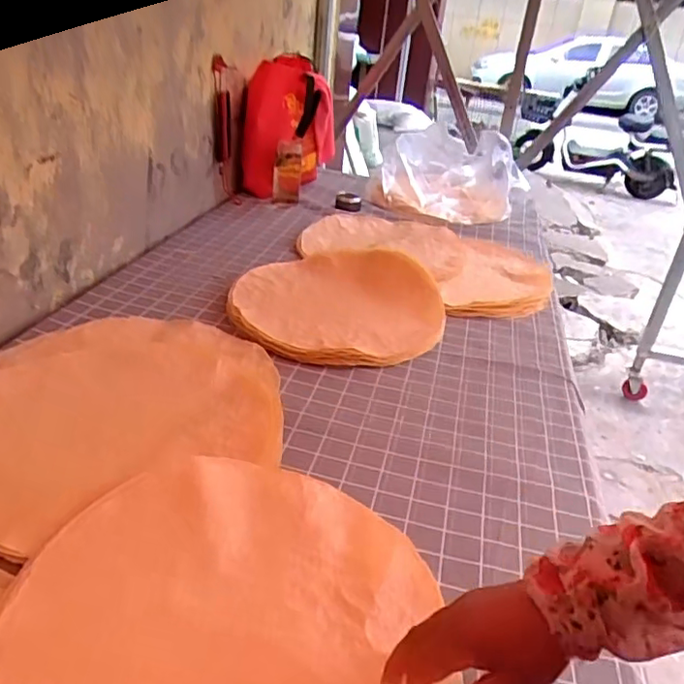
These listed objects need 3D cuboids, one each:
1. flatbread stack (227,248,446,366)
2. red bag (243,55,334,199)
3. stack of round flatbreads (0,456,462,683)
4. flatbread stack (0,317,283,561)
[{"bbox_3d":[-0.011,-0.079,1.007,0.356,0.072,0.360,15,31,15],"label":"flatbread stack"},{"bbox_3d":[-0.139,-0.591,1.629,0.181,0.303,0.365,12,29,8],"label":"red bag"},{"bbox_3d":[-0.086,0.229,0.472,0.346,0.047,0.356,5,30,-2],"label":"stack of round flatbreads"},{"bbox_3d":[-0.275,0.065,0.743,0.403,0.040,0.414,-11,34,-27],"label":"flatbread stack"}]

